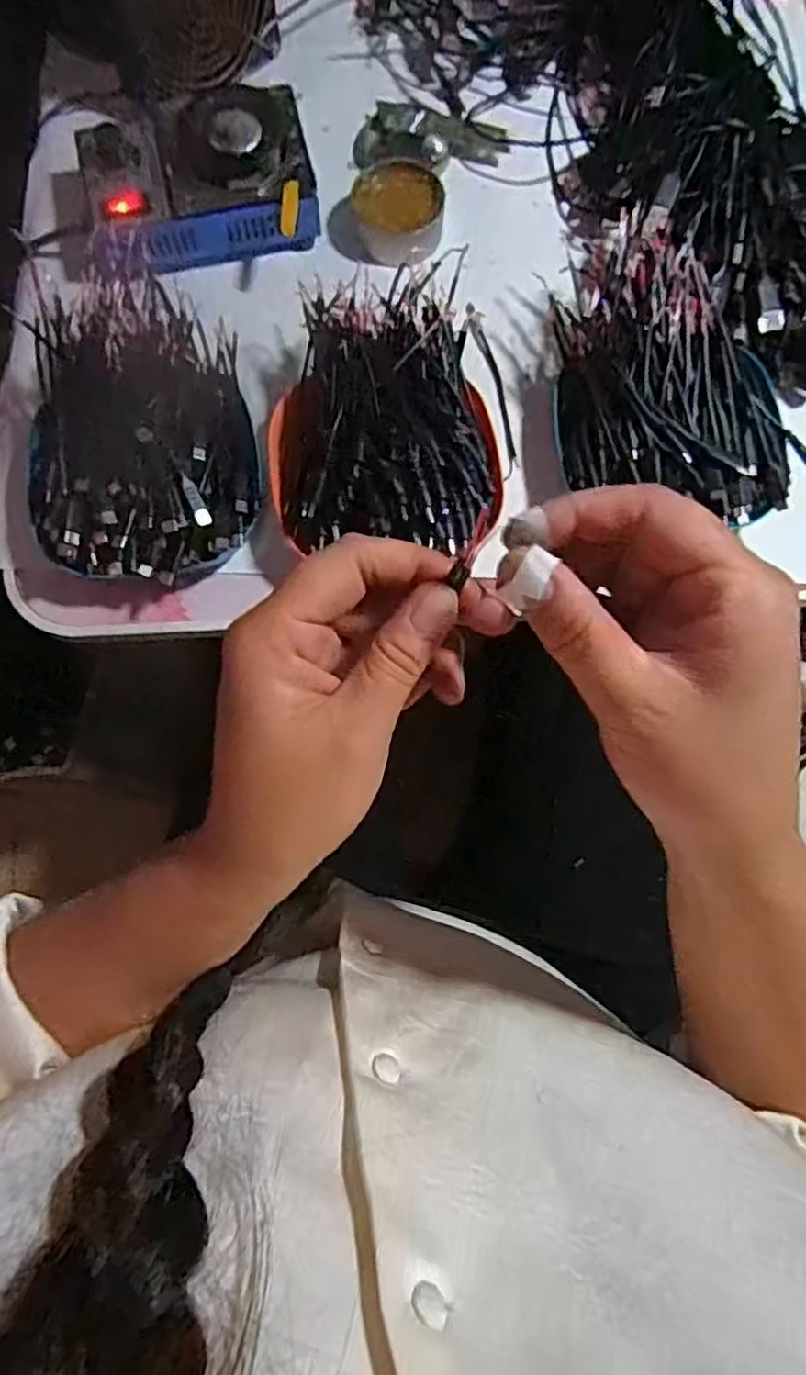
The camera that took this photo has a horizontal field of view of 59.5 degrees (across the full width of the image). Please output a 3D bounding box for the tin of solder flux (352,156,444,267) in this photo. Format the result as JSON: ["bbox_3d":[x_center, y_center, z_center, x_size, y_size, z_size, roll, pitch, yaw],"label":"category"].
[{"bbox_3d":[-0.003,-0.331,0.491,0.061,0.028,0.058,0,78,0],"label":"tin of solder flux"}]

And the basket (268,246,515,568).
[{"bbox_3d":[-0.005,-0.170,0.430,0.143,0.072,0.198,5,78,1],"label":"basket"}]

